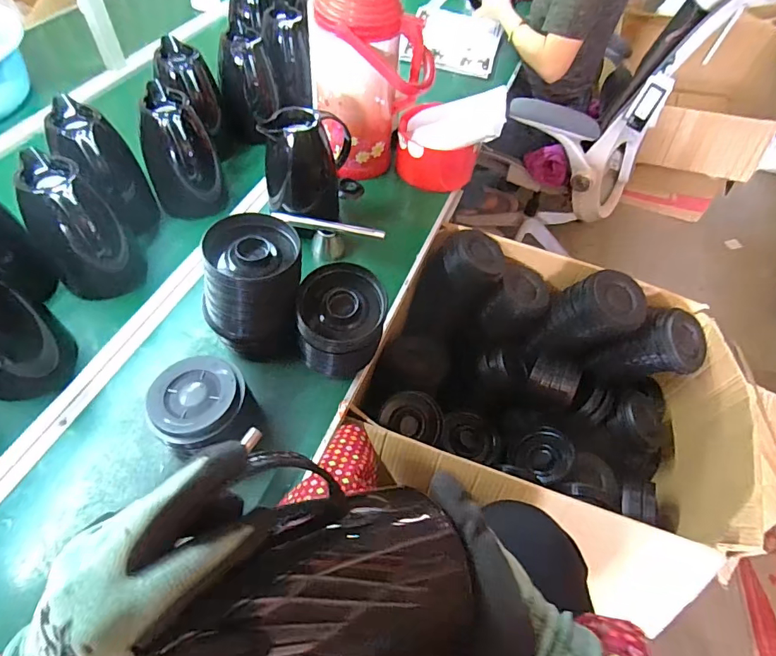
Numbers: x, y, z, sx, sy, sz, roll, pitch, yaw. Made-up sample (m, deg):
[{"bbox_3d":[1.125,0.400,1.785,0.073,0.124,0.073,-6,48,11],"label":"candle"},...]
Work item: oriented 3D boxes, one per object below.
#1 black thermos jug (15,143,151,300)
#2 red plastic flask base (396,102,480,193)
[{"bbox_3d":[-0.469,-0.147,0.692,0.120,0.197,0.134,-33,64,-25],"label":"black thermos jug"},{"bbox_3d":[0.101,-0.397,0.984,0.166,0.102,0.180,5,55,-2],"label":"red plastic flask base"}]

